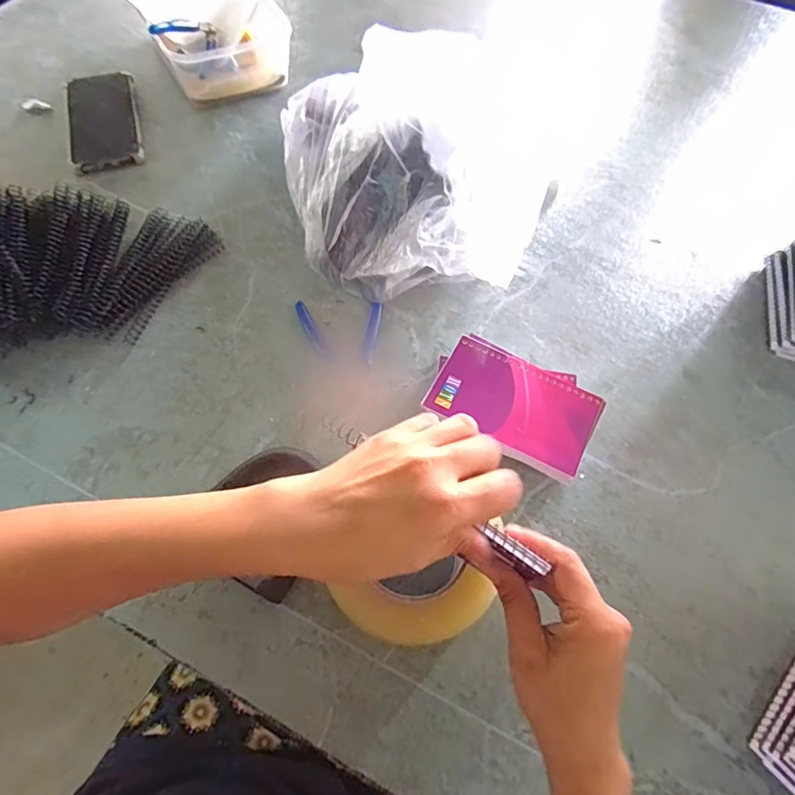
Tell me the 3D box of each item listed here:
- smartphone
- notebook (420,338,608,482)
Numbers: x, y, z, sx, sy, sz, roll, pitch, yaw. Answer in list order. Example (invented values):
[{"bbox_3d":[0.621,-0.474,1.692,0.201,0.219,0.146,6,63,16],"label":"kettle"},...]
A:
[{"bbox_3d":[-0.361,-0.340,0.619,0.080,0.015,0.163,-15,69,-12],"label":"smartphone"},{"bbox_3d":[0.096,0.006,0.415,0.131,0.007,0.083,26,65,11],"label":"notebook"}]

